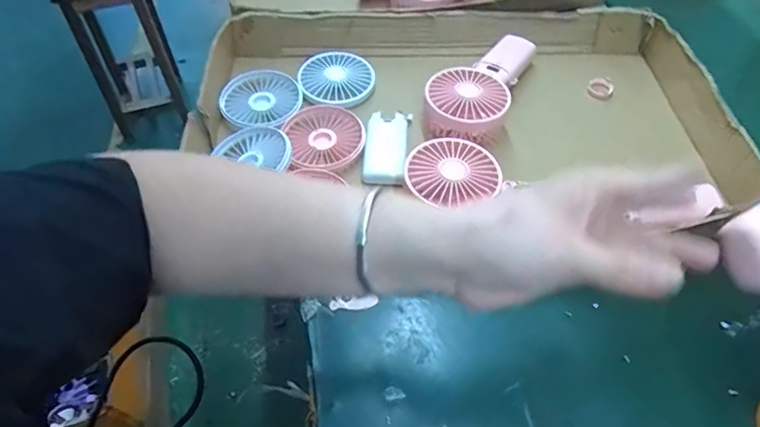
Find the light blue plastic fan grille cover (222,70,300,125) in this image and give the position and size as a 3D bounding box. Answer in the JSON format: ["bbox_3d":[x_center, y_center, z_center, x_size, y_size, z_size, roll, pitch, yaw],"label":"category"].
[{"bbox_3d":[-0.132,-0.129,0.549,0.084,0.012,0.081,11,55,9],"label":"light blue plastic fan grille cover"}]

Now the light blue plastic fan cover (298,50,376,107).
[{"bbox_3d":[-0.050,-0.158,0.563,0.084,0.009,0.087,-14,55,-9],"label":"light blue plastic fan cover"}]

